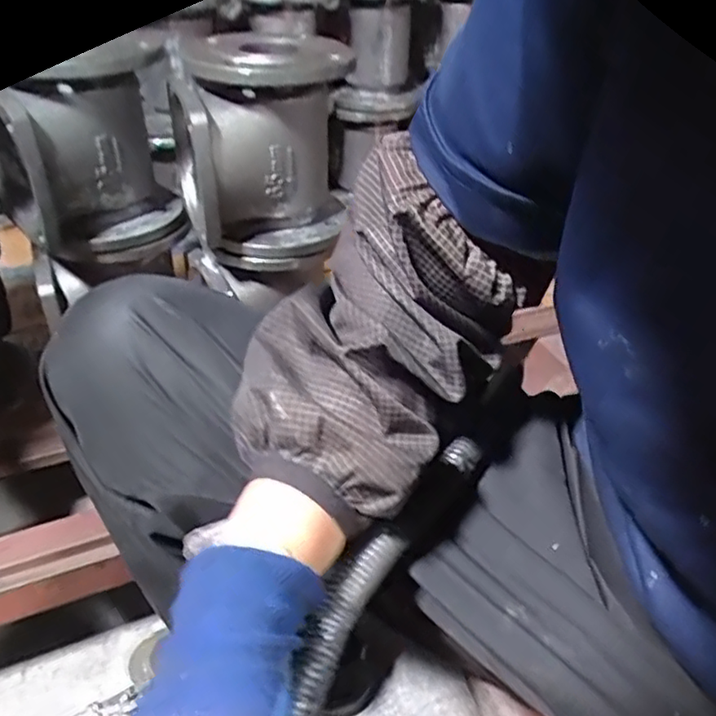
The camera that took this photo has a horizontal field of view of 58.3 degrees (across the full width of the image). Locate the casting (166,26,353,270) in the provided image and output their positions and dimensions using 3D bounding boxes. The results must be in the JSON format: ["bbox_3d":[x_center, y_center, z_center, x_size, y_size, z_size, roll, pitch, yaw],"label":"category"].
[{"bbox_3d":[-0.104,-0.217,0.688,0.176,0.209,0.143,-4,36,-7],"label":"casting"}]

